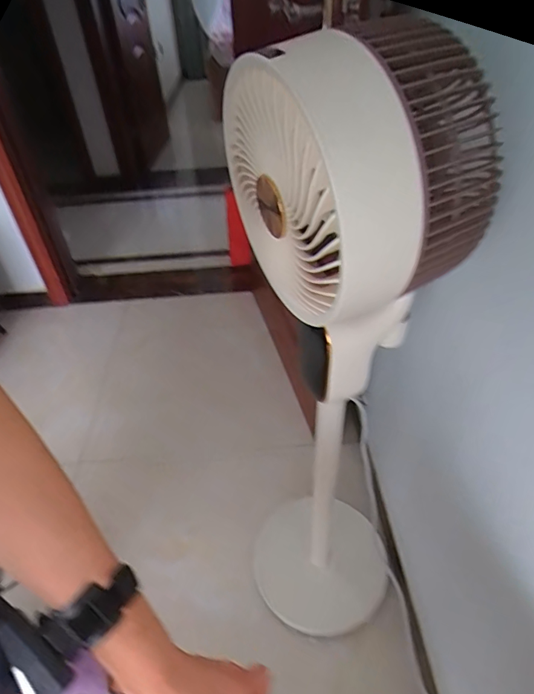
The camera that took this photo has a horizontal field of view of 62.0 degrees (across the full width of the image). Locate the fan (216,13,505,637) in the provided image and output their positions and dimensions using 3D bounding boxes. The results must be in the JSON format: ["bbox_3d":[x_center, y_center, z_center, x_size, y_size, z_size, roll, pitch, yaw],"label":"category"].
[{"bbox_3d":[0.089,0.158,0.704,0.241,0.991,0.238,-9,41,-6],"label":"fan"}]

